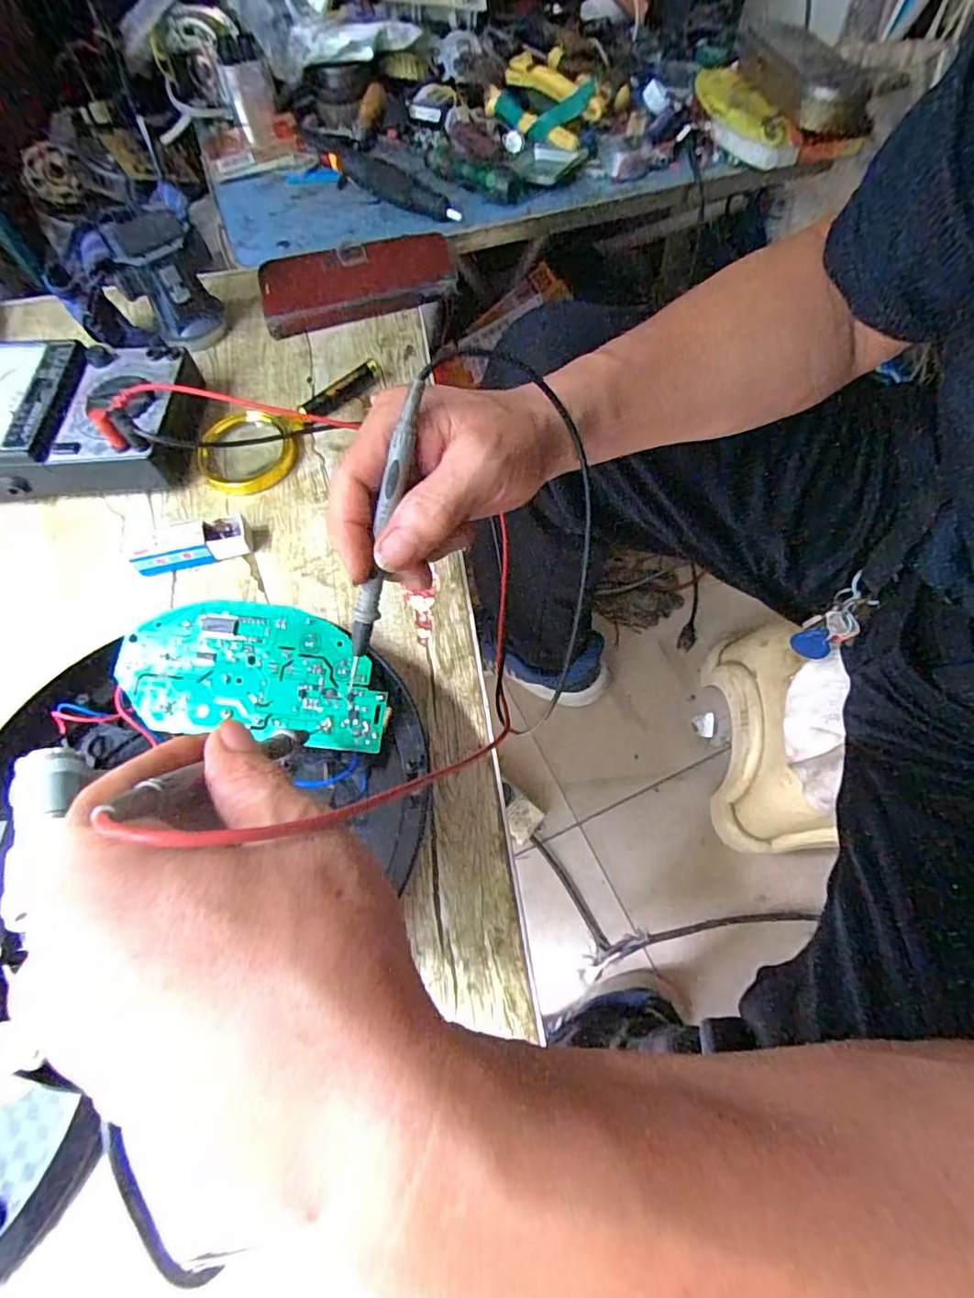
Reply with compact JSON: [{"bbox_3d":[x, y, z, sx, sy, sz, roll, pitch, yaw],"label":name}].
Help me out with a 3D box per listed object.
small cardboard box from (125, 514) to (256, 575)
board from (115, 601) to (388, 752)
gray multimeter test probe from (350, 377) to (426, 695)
[{"bbox_3d":[-0.195,-0.071,0.371,0.072,0.021,0.025,-14,65,-6],"label":"small cardboard box"},{"bbox_3d":[-0.123,0.012,0.302,0.142,0.015,0.071,12,65,2],"label":"board"},{"bbox_3d":[-0.049,-0.048,0.262,0.010,0.008,0.147,20,107,10],"label":"gray multimeter test probe"}]

